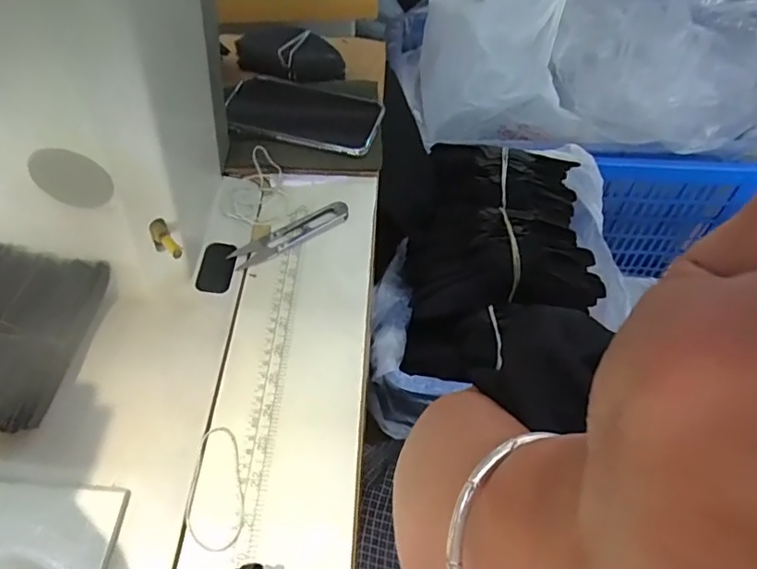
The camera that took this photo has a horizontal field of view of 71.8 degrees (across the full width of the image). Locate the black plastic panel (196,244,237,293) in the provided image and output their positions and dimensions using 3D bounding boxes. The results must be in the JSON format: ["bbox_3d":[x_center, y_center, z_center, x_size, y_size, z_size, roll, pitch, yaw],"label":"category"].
[{"bbox_3d":[-0.144,-0.015,0.465,0.029,0.004,0.054,2,55,2],"label":"black plastic panel"}]

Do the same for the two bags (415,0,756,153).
[{"bbox_3d":[0.336,-0.401,0.848,0.541,0.244,0.382,-3,55,-1],"label":"two bags"}]

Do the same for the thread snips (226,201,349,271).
[{"bbox_3d":[-0.080,-0.046,0.483,0.114,0.009,0.026,-25,58,-16],"label":"thread snips"}]

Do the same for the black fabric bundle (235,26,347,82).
[{"bbox_3d":[-0.099,-0.267,0.612,0.128,0.045,0.048,19,57,14],"label":"black fabric bundle"}]

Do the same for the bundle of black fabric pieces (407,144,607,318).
[{"bbox_3d":[0.154,-0.079,0.653,0.230,0.071,0.242,0,55,1],"label":"bundle of black fabric pieces"}]

